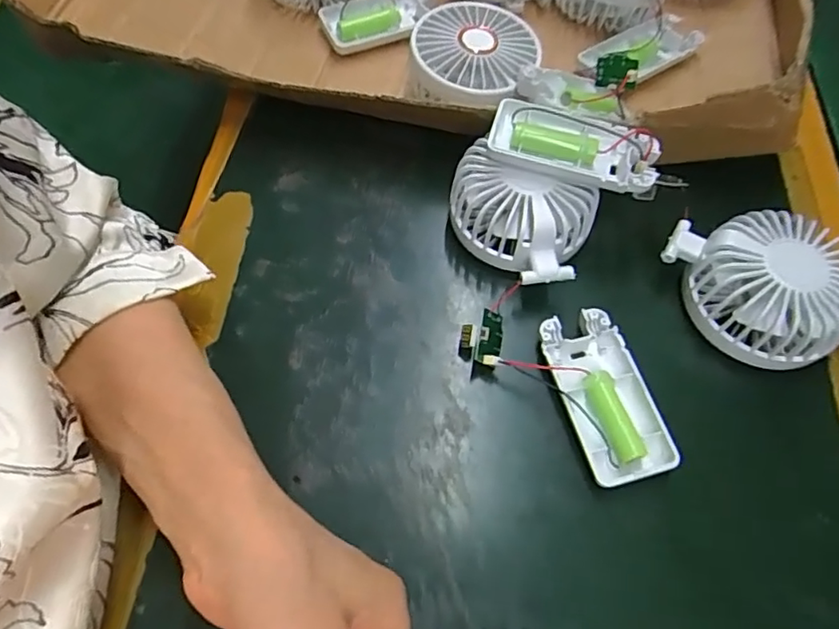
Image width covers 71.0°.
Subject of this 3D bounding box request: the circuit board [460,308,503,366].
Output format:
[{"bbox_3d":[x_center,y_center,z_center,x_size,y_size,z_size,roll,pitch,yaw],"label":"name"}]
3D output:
[{"bbox_3d":[0.034,0.014,0.327,0.022,0.023,0.028,15,62,6],"label":"circuit board"}]

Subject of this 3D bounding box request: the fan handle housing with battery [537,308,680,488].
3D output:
[{"bbox_3d":[0.097,0.044,0.316,0.047,0.016,0.092,-13,63,-9],"label":"fan handle housing with battery"}]

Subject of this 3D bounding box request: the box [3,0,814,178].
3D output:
[{"bbox_3d":[0.000,-0.265,0.445,0.539,0.068,0.327,13,62,5],"label":"box"}]

